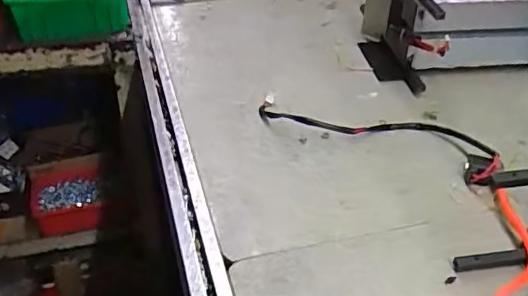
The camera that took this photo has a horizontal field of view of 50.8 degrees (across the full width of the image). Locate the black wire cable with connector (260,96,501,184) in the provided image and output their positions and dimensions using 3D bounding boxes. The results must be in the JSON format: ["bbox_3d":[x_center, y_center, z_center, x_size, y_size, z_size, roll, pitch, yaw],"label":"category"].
[{"bbox_3d":[0.146,-0.035,0.715,0.309,0.042,0.107,19,43,19],"label":"black wire cable with connector"}]

